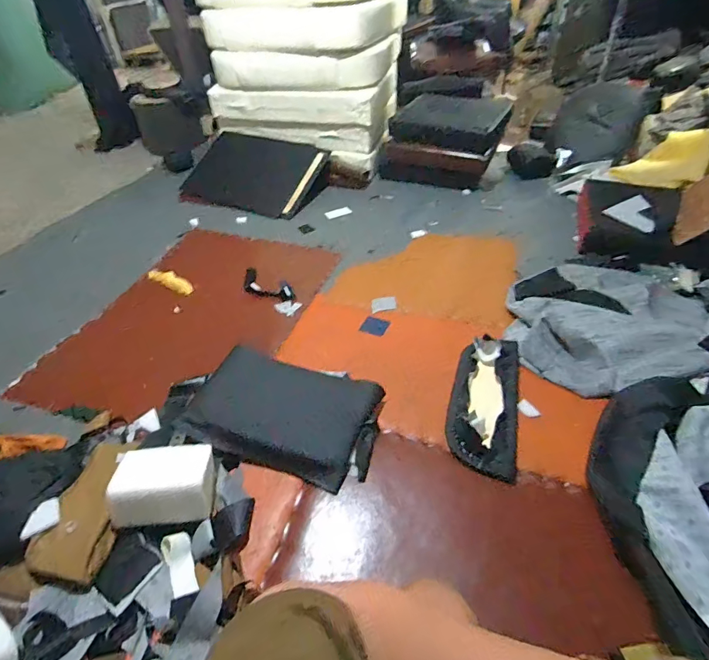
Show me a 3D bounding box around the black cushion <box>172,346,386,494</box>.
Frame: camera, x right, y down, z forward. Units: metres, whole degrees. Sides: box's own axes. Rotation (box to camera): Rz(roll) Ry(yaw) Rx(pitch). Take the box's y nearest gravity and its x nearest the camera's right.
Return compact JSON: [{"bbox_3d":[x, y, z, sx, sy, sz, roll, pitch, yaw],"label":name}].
[{"bbox_3d":[-0.187,0.198,1.078,0.436,0.050,0.304,13,46,17],"label":"black cushion"}]

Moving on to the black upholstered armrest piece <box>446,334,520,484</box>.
[{"bbox_3d":[0.343,0.165,1.089,0.168,0.083,0.406,11,45,15],"label":"black upholstered armrest piece"}]

